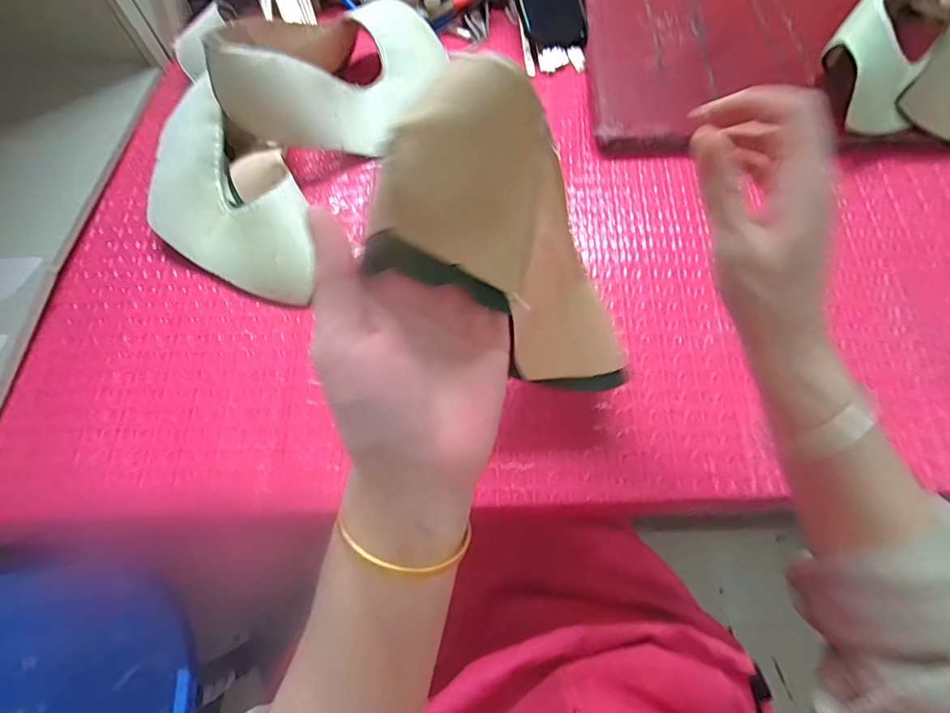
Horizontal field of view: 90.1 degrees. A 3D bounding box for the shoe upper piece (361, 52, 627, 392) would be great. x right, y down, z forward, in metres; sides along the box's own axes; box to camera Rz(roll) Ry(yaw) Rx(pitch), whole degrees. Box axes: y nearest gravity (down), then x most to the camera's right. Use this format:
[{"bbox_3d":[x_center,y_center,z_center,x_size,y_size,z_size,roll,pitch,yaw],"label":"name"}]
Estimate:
[{"bbox_3d":[0.024,-0.036,0.216,0.045,0.178,0.067,-1,65,28],"label":"shoe upper piece"}]

